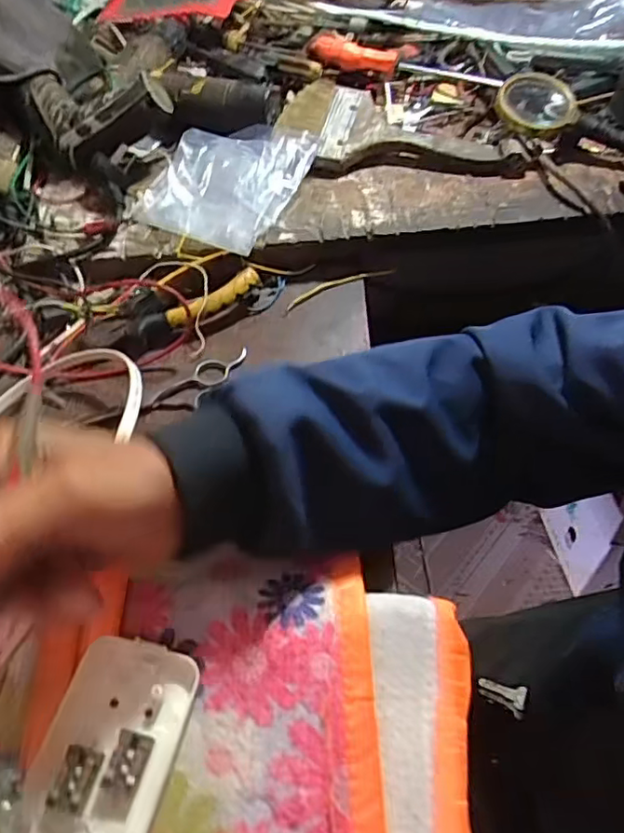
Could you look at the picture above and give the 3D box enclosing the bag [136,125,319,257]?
[{"bbox_3d":[-0.077,-0.212,0.551,0.116,0.037,0.148,21,58,17],"label":"bag"}]

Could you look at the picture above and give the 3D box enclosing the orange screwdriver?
[{"bbox_3d":[0.099,-0.372,0.644,0.204,0.031,0.024,6,54,-10],"label":"orange screwdriver"}]

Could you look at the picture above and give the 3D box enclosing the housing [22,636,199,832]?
[{"bbox_3d":[-0.095,0.160,0.276,0.054,0.016,0.111,10,56,10],"label":"housing"}]

